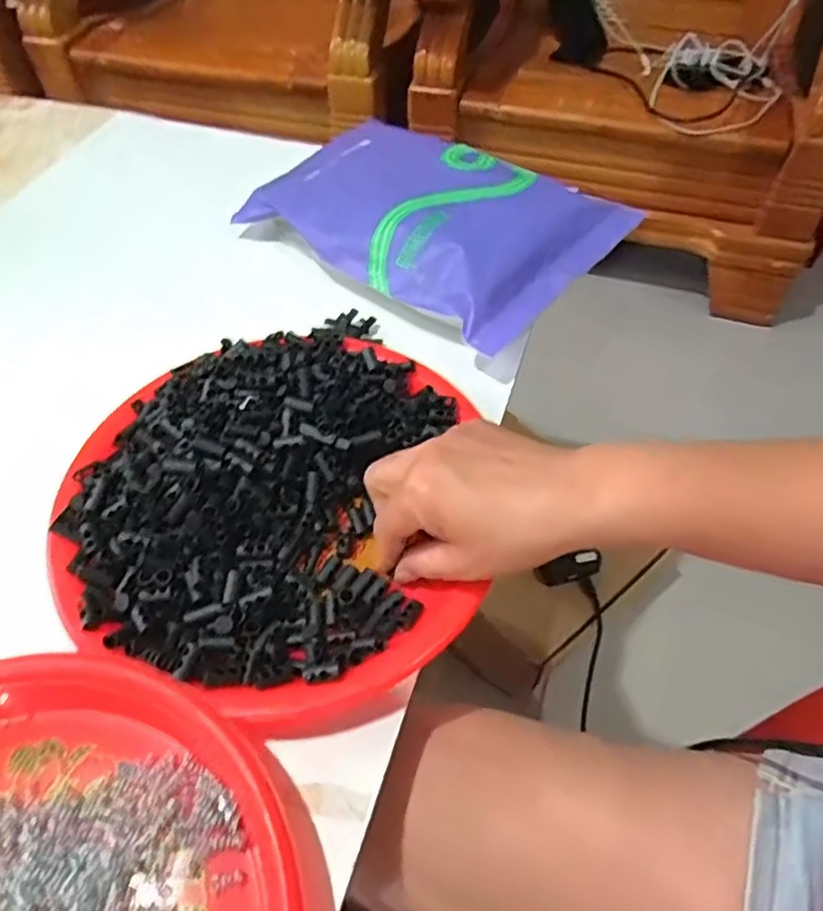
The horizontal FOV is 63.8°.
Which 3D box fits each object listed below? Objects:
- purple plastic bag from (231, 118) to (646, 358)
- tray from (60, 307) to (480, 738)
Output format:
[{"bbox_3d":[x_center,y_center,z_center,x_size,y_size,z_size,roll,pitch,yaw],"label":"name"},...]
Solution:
[{"bbox_3d":[0.017,-0.206,0.554,0.282,0.045,0.189,35,61,24],"label":"purple plastic bag"},{"bbox_3d":[-0.072,0.019,0.387,0.251,0.044,0.248,0,53,0],"label":"tray"}]

